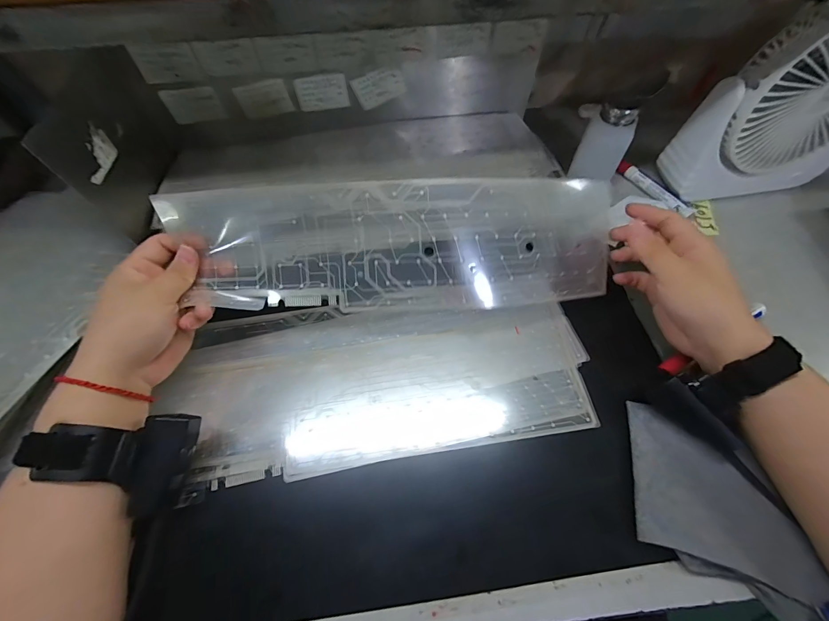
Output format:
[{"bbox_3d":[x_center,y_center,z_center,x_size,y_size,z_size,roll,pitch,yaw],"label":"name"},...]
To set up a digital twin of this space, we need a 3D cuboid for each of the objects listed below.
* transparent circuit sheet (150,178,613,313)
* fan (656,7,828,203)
[{"bbox_3d":[-0.005,-0.061,0.322,0.424,0.062,0.111,0,104,0],"label":"transparent circuit sheet"},{"bbox_3d":[0.412,-0.219,0.379,0.191,0.188,0.065,-7,60,-3],"label":"fan"}]

